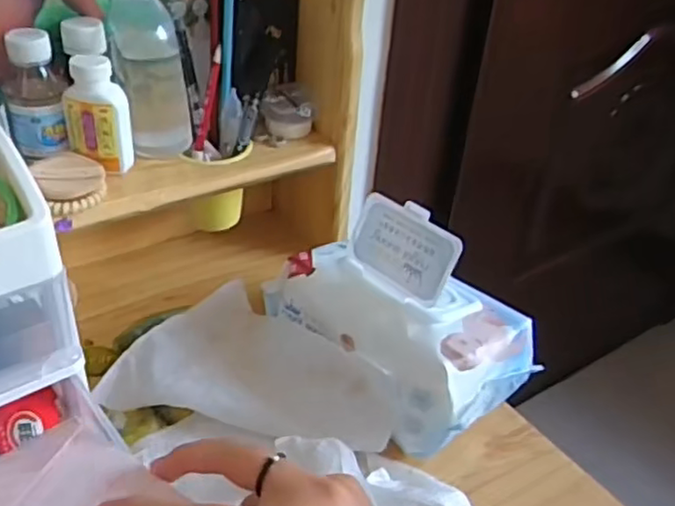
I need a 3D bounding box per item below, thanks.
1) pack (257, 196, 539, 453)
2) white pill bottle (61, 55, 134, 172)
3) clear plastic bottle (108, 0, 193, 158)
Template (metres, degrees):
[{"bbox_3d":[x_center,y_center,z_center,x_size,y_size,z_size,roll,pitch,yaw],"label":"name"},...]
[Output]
[{"bbox_3d":[0.045,0.033,0.480,0.105,0.133,0.176,-24,44,-34],"label":"pack"},{"bbox_3d":[-0.179,-0.102,0.495,0.044,0.084,0.026,12,36,10],"label":"white pill bottle"},{"bbox_3d":[-0.144,-0.148,0.511,0.053,0.150,0.058,-6,37,-14],"label":"clear plastic bottle"}]

